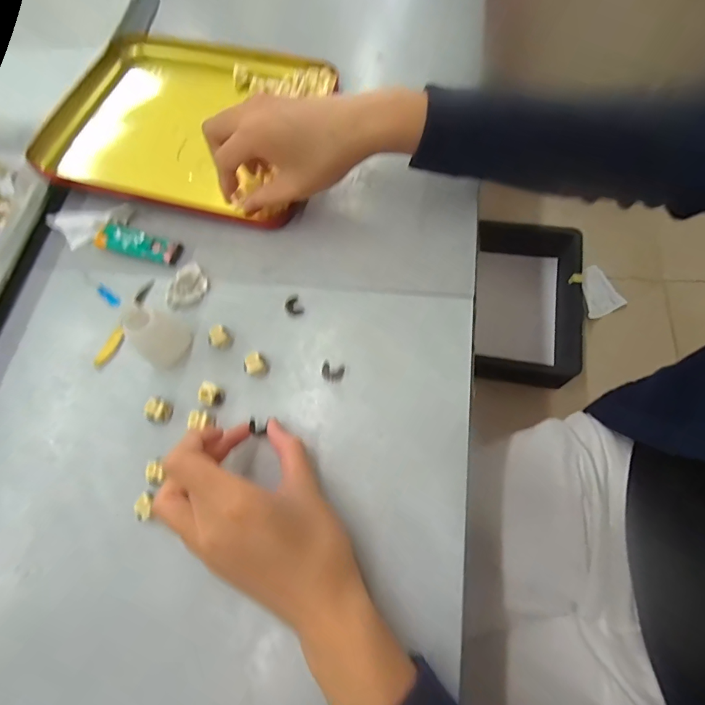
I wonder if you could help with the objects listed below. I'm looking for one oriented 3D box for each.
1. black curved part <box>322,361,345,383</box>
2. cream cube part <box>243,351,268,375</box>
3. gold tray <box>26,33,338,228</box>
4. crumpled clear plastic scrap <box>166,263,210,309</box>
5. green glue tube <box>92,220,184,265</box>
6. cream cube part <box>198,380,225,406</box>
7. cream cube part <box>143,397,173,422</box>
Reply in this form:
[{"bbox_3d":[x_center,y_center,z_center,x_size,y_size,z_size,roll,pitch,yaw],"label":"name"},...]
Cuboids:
[{"bbox_3d":[-0.015,0.014,0.308,0.017,0.004,0.015,16,71,12],"label":"black curved part"},{"bbox_3d":[-0.072,0.010,0.311,0.016,0.012,0.016,-32,69,-7],"label":"cream cube part"},{"bbox_3d":[-0.163,-0.225,0.407,0.272,0.021,0.201,16,70,9],"label":"gold tray"},{"bbox_3d":[-0.134,-0.056,0.340,0.025,0.015,0.041,12,70,10],"label":"crumpled clear plastic scrap"},{"bbox_3d":[-0.190,-0.097,0.364,0.083,0.007,0.026,19,72,13],"label":"green glue tube"},{"bbox_3d":[-0.103,0.031,0.305,0.013,0.014,0.015,22,71,11],"label":"cream cube part"},{"bbox_3d":[-0.142,0.042,0.305,0.015,0.014,0.016,22,71,11],"label":"cream cube part"}]

